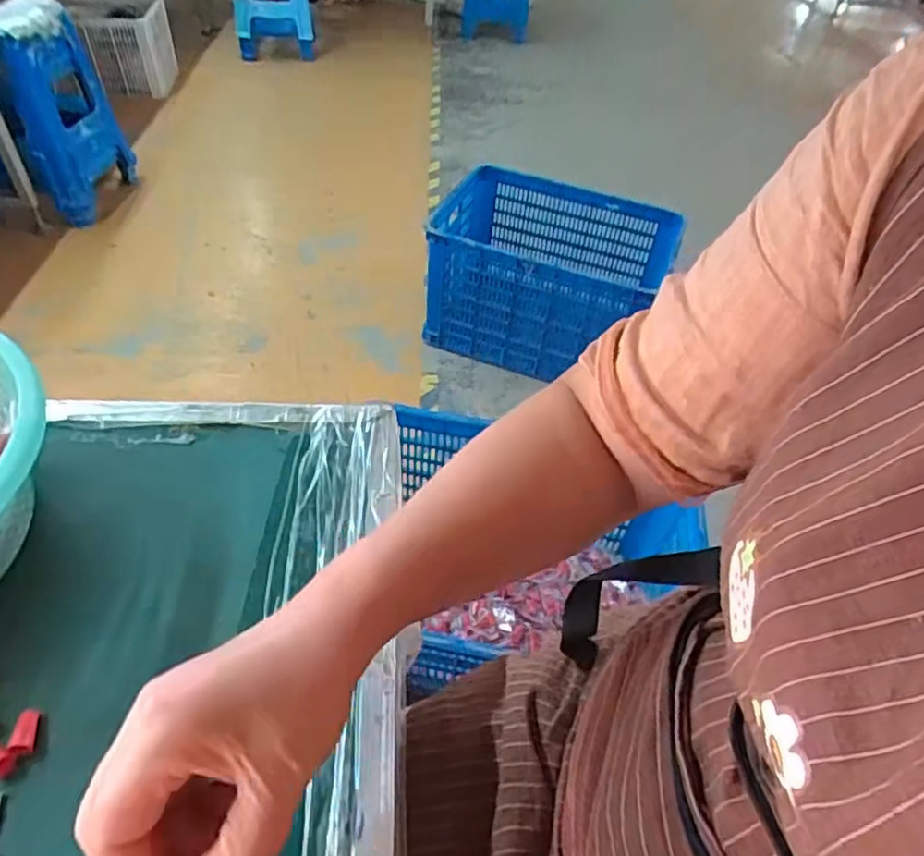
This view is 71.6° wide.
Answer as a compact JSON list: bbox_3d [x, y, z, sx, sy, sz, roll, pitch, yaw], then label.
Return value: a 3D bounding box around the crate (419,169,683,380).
[{"bbox_3d":[0.237,-0.411,1.774,0.607,0.342,0.438,16,48,9],"label":"crate"}]

